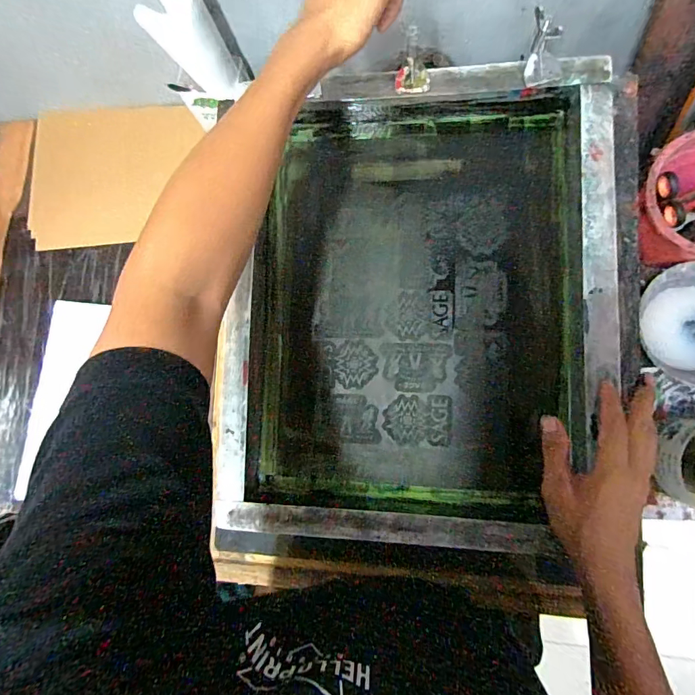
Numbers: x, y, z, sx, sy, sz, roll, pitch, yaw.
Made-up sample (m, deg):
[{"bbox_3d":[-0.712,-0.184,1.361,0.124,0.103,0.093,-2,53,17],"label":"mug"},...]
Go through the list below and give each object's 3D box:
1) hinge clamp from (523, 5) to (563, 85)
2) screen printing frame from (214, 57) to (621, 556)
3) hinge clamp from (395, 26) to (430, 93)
[{"bbox_3d":[0.201,-0.311,0.433,0.030,0.065,0.028,-10,41,6],"label":"hinge clamp"},{"bbox_3d":[0.068,-0.050,0.466,0.397,0.053,0.495,1,85,7],"label":"screen printing frame"},{"bbox_3d":[0.072,-0.307,0.450,0.042,0.035,0.053,0,82,7],"label":"hinge clamp"}]

